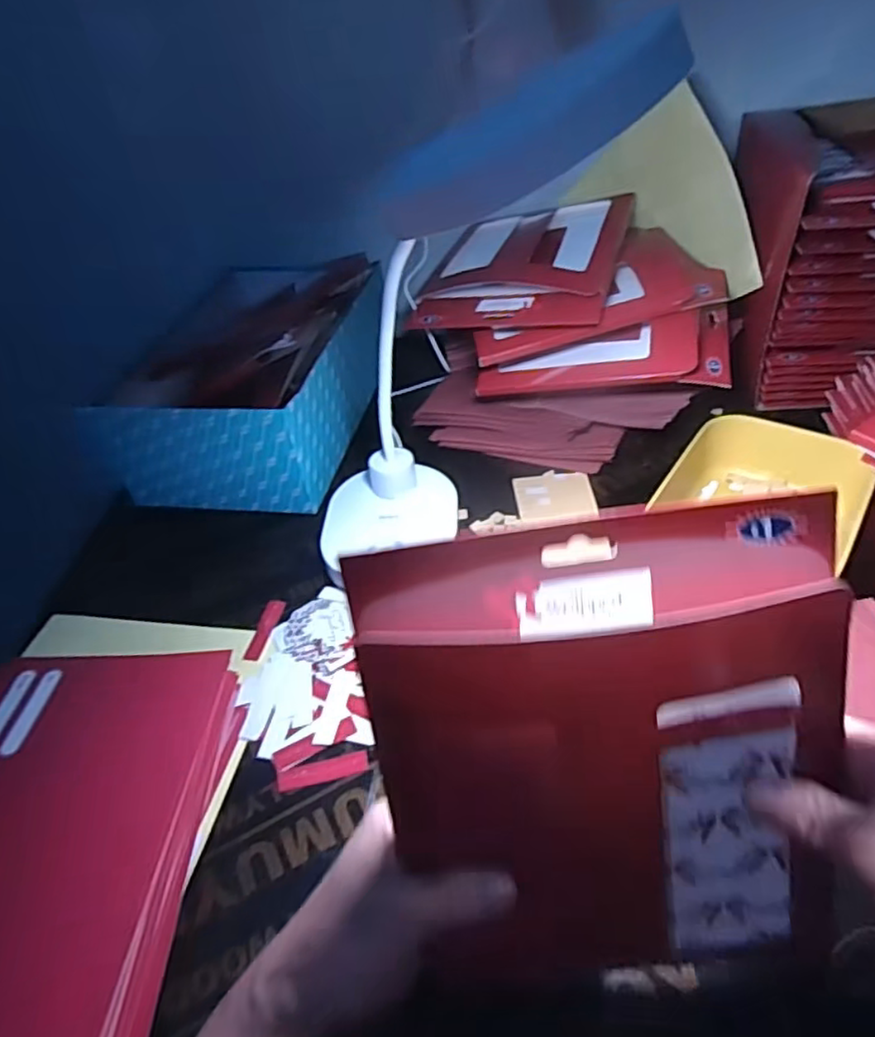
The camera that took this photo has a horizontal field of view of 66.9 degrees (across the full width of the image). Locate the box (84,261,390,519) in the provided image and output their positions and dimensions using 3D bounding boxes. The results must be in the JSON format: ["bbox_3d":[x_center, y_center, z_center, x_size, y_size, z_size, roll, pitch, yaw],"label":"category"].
[{"bbox_3d":[-0.188,-0.152,0.713,0.202,0.114,0.305,5,43,13],"label":"box"}]

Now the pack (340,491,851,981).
[{"bbox_3d":[0.075,0.118,0.294,0.187,0.241,0.027,-7,17,7],"label":"pack"}]

